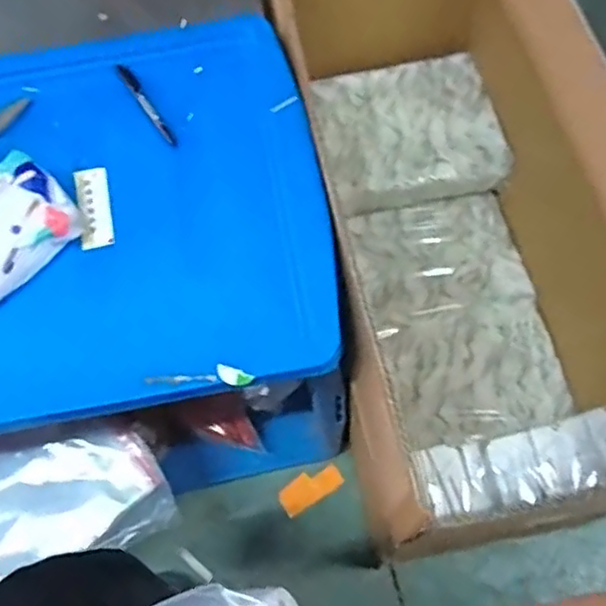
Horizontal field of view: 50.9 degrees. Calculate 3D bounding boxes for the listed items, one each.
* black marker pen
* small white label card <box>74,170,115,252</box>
[{"bbox_3d":[-0.168,-0.214,0.678,0.013,0.011,0.123,-29,66,-10],"label":"black marker pen"},{"bbox_3d":[-0.204,-0.092,0.622,0.033,0.008,0.094,1,57,-26],"label":"small white label card"}]

